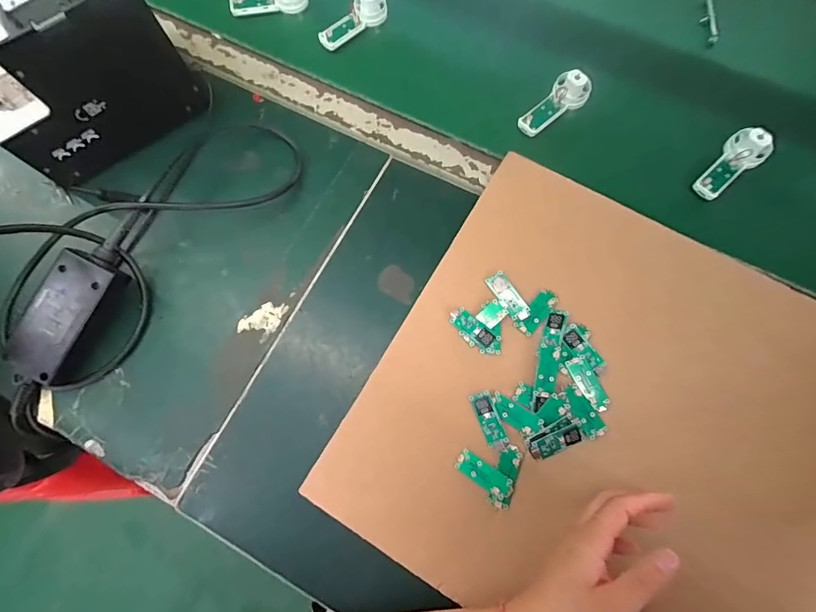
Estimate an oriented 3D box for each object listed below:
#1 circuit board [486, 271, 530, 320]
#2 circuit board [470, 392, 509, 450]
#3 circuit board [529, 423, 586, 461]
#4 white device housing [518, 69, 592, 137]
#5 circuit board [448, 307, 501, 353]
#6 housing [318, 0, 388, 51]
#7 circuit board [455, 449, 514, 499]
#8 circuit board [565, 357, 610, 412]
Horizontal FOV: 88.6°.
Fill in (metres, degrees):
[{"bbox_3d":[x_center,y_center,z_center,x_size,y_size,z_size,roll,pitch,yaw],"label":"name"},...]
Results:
[{"bbox_3d":[0.097,-0.009,0.402,0.020,0.010,0.049,-33,75,-6],"label":"circuit board"},{"bbox_3d":[0.074,0.103,0.374,0.018,0.007,0.051,-21,74,-3],"label":"circuit board"},{"bbox_3d":[0.131,0.119,0.366,0.050,0.007,0.017,-22,75,-3],"label":"circuit board"},{"bbox_3d":[0.164,-0.225,0.462,0.088,0.025,0.038,-43,77,-9],"label":"white device housing"},{"bbox_3d":[0.064,0.025,0.395,0.055,0.006,0.022,40,80,12],"label":"circuit board"},{"bbox_3d":[-0.068,-0.345,0.503,0.093,0.026,0.029,-41,76,-8],"label":"housing"},{"bbox_3d":[0.066,0.146,0.361,0.050,0.004,0.018,31,75,17],"label":"circuit board"},{"bbox_3d":[0.165,0.071,0.381,0.018,0.006,0.050,-26,70,9],"label":"circuit board"}]

